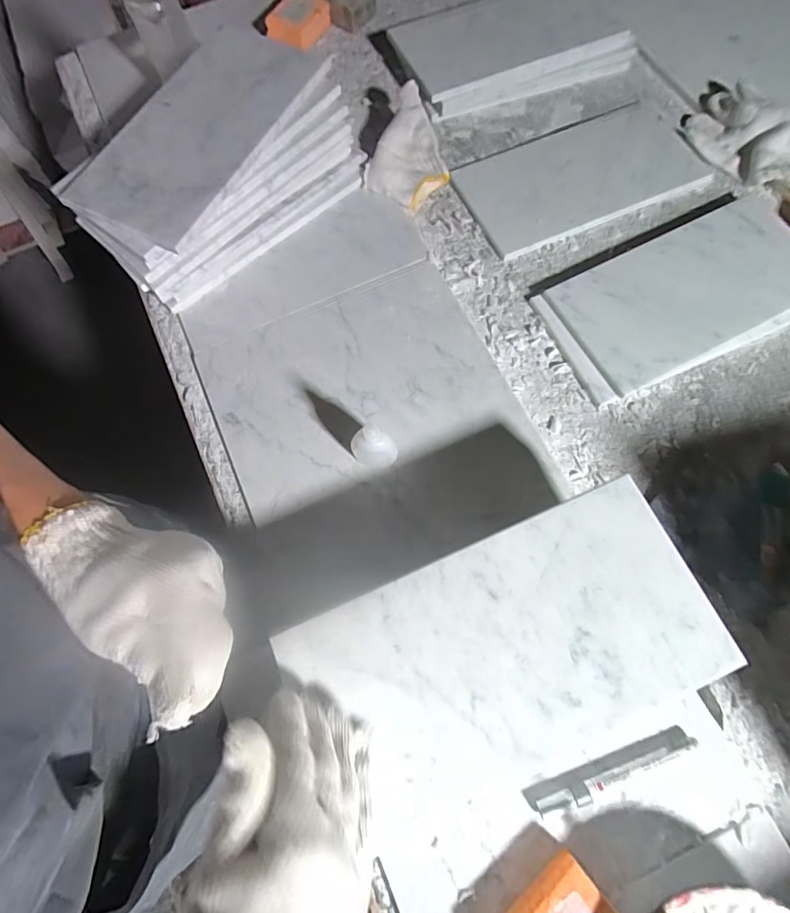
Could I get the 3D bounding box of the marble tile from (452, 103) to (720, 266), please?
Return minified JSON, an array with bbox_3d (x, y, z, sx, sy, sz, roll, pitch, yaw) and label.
[{"bbox_3d":[0.238,-0.370,0.597,0.303,0.012,0.158,-22,72,-7],"label":"marble tile"}]

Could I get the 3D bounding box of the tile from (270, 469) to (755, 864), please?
[{"bbox_3d":[0.083,0.137,0.332,0.287,0.010,0.153,-24,73,-7],"label":"tile"}]

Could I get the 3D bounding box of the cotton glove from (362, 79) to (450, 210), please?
[{"bbox_3d":[0.027,-0.392,0.590,0.099,0.050,0.138,24,73,9],"label":"cotton glove"}]

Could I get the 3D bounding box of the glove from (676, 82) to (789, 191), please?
[{"bbox_3d":[0.456,-0.406,0.587,0.097,0.037,0.181,-33,74,-10],"label":"glove"}]

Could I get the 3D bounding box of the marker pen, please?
[{"bbox_3d":[0.185,0.264,0.379,0.142,0.008,0.015,-19,72,-6],"label":"marker pen"}]

